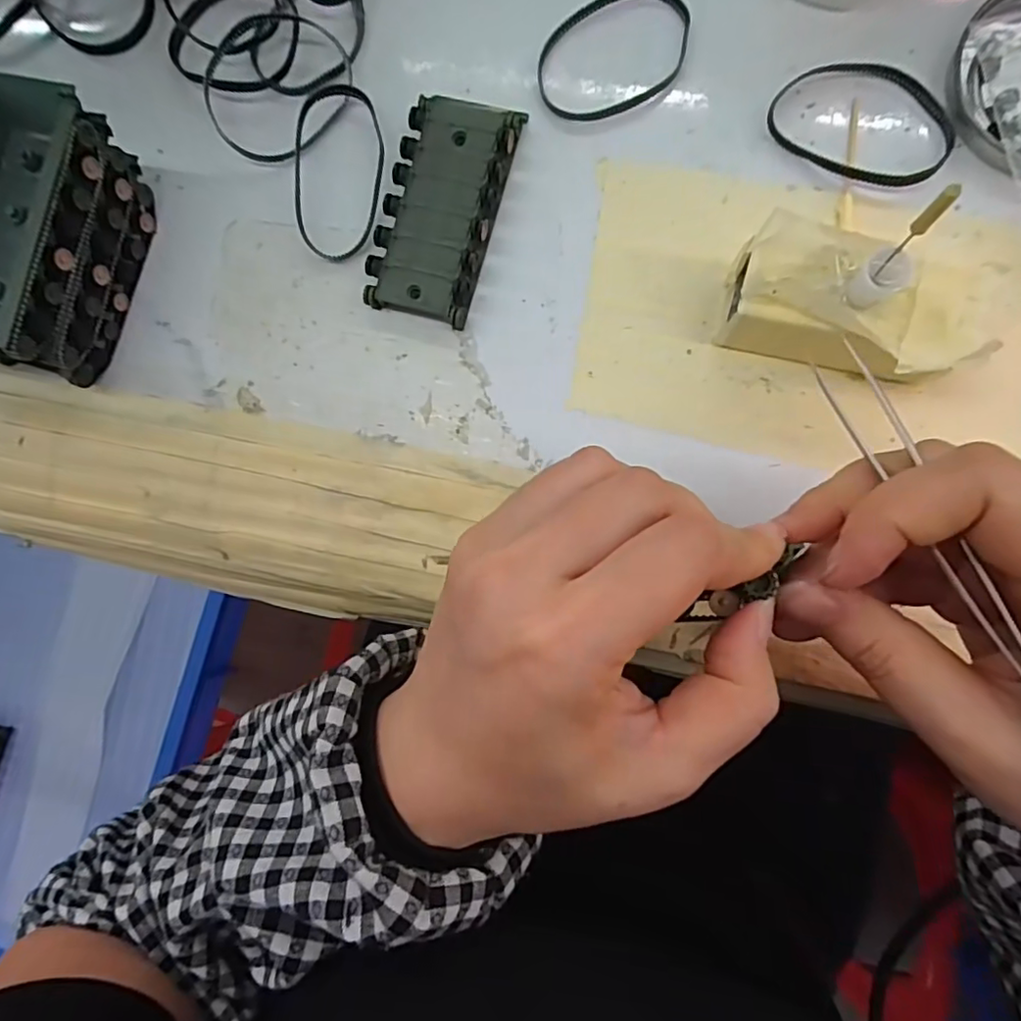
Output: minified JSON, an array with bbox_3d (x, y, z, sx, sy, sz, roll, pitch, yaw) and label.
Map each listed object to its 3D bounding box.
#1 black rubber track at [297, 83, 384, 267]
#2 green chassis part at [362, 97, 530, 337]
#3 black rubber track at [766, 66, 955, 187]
[{"bbox_3d":[-0.072,-0.146,0.247,0.036,0.011,0.074,3,87,6],"label":"black rubber track"},{"bbox_3d":[-0.028,-0.125,0.242,0.043,0.016,0.089,17,88,7],"label":"green chassis part"},{"bbox_3d":[0.141,-0.156,0.232,0.070,0.004,0.047,33,90,7],"label":"black rubber track"}]

